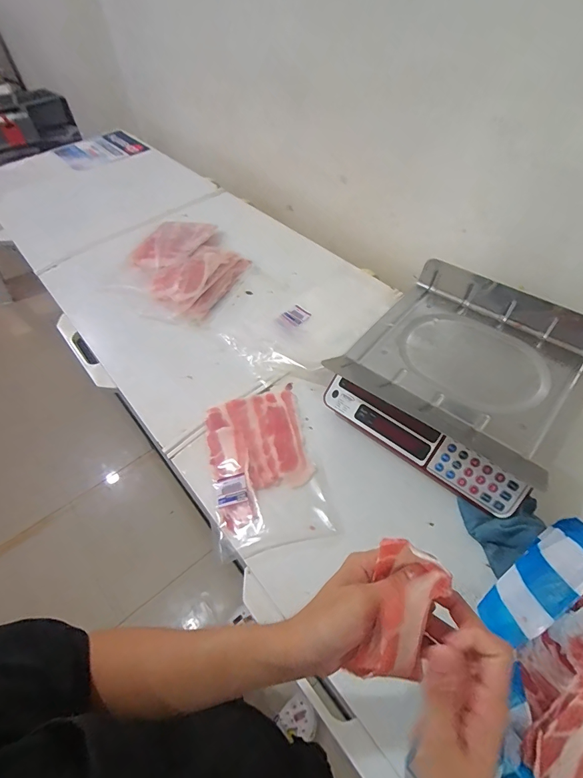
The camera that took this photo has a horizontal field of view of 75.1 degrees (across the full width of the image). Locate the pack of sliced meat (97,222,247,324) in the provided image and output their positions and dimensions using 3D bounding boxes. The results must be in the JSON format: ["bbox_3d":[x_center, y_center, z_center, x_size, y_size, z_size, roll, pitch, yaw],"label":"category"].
[{"bbox_3d":[-0.288,-0.332,0.994,0.370,0.085,0.370,33,61,26],"label":"pack of sliced meat"}]

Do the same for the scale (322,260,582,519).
[{"bbox_3d":[0.296,-0.023,0.671,0.340,0.157,0.336,33,61,26],"label":"scale"}]

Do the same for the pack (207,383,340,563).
[{"bbox_3d":[-0.049,0.128,0.671,0.189,0.015,0.291,-13,52,-6],"label":"pack"}]

